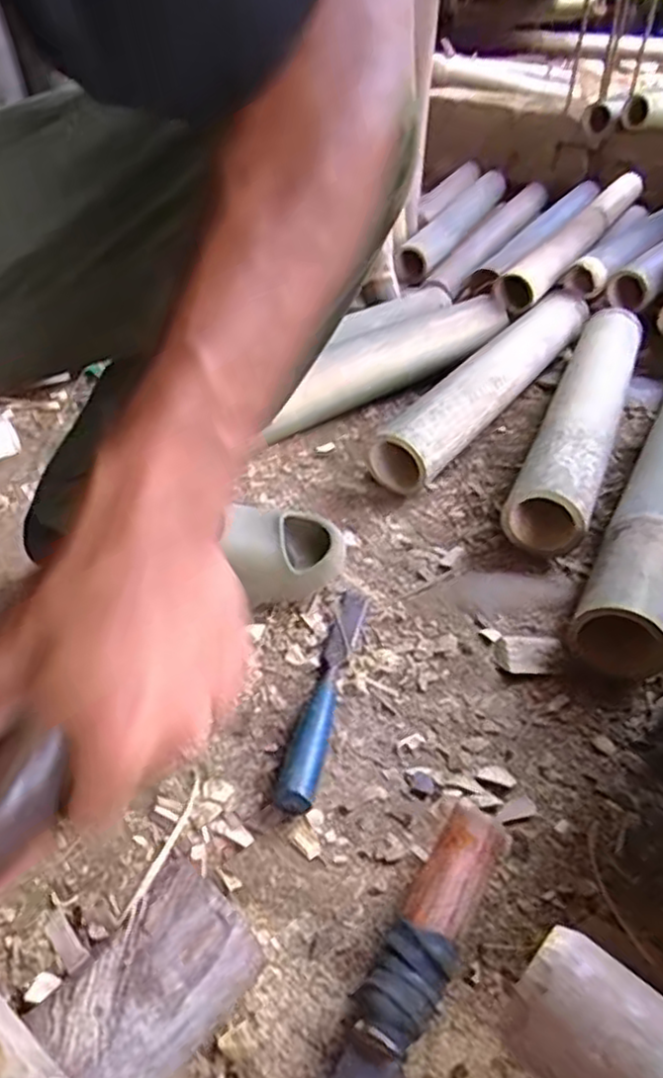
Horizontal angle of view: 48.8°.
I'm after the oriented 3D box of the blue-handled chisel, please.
[{"bbox_3d":[-0.004,0.114,0.568,0.026,0.025,0.223,9,38,8],"label":"blue-handled chisel"}]

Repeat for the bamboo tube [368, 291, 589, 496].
[{"bbox_3d":[0.202,-0.198,0.927,0.081,0.095,0.455,25,43,26],"label":"bamboo tube"}]

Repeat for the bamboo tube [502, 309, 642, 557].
[{"bbox_3d":[0.289,-0.141,0.851,0.079,0.092,0.473,17,40,17],"label":"bamboo tube"}]

